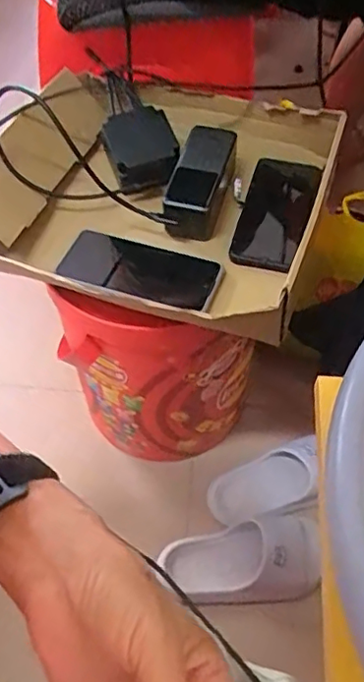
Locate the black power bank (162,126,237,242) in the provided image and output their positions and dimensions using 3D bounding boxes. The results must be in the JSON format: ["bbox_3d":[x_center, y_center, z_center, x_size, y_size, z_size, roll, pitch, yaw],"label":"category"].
[{"bbox_3d":[0.019,-0.174,0.646,0.066,0.051,0.131,9,57,8],"label":"black power bank"}]

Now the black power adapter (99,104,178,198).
[{"bbox_3d":[-0.047,-0.220,0.662,0.074,0.042,0.086,-17,58,-9],"label":"black power adapter"}]

